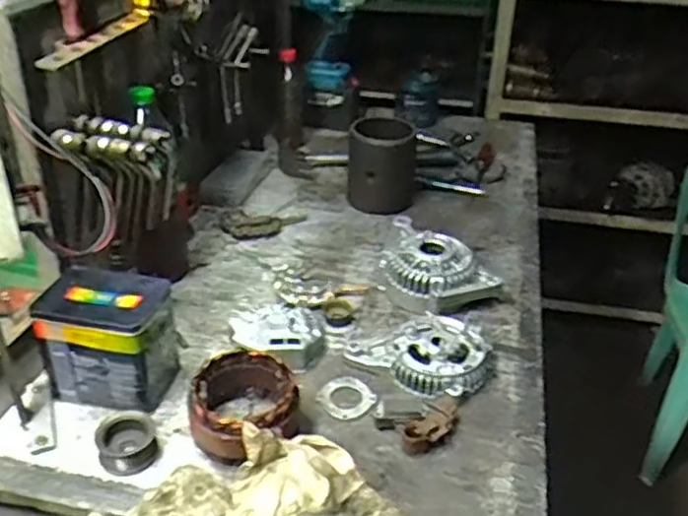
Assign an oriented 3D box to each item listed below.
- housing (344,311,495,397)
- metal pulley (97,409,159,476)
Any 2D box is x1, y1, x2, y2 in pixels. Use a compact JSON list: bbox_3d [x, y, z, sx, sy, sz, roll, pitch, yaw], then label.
[{"bbox_3d":[0.096,0.109,0.841,0.150,0.049,0.116,21,37,28],"label":"housing"},{"bbox_3d":[-0.222,0.186,0.715,0.059,0.041,0.063,-8,33,-16],"label":"metal pulley"}]

